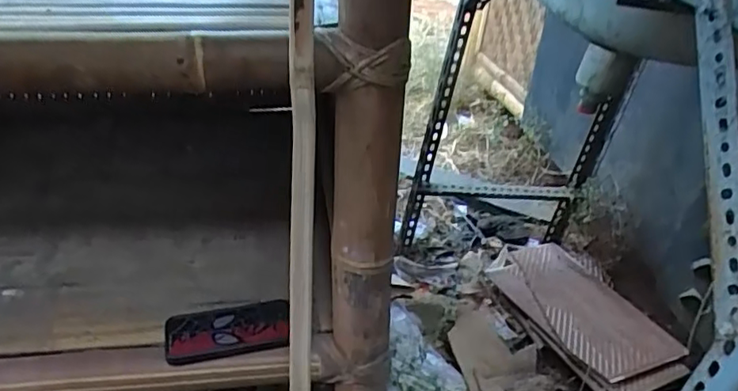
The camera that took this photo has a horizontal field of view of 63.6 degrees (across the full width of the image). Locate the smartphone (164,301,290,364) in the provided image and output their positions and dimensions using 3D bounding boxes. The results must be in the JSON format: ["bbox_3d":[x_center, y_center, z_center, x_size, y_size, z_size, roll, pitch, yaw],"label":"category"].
[{"bbox_3d":[-0.188,0.178,0.793,0.158,0.014,0.087,-6,34,-12],"label":"smartphone"}]

